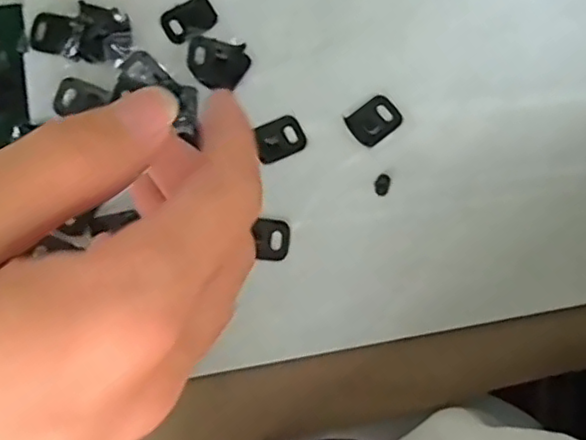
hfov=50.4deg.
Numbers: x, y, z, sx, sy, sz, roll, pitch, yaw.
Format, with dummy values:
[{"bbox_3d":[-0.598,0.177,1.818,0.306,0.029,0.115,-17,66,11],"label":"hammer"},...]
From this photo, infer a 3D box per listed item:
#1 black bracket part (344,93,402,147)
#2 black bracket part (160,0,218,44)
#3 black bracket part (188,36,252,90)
[{"bbox_3d":[0.060,-0.073,0.459,0.039,0.012,0.029,-38,81,-9],"label":"black bracket part"},{"bbox_3d":[-0.078,-0.151,0.469,0.040,0.010,0.030,-32,80,-8],"label":"black bracket part"},{"bbox_3d":[-0.055,-0.115,0.460,0.043,0.013,0.034,5,77,0],"label":"black bracket part"}]

